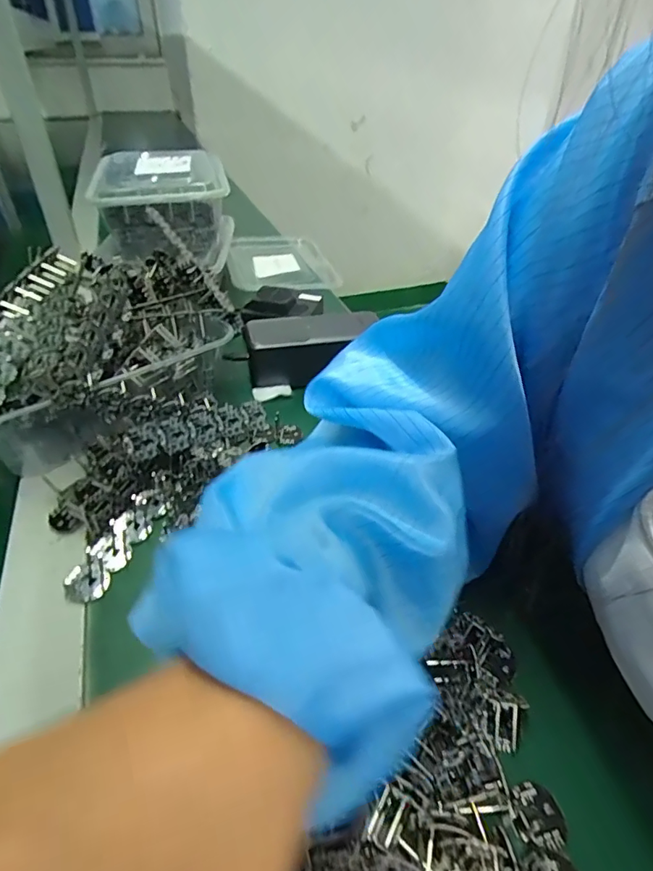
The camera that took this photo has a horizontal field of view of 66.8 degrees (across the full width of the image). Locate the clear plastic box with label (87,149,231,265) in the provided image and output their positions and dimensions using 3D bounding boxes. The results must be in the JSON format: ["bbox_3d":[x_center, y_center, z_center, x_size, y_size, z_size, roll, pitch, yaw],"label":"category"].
[{"bbox_3d":[-0.194,-0.282,0.591,0.142,0.081,0.195,-6,39,-10],"label":"clear plastic box with label"}]

